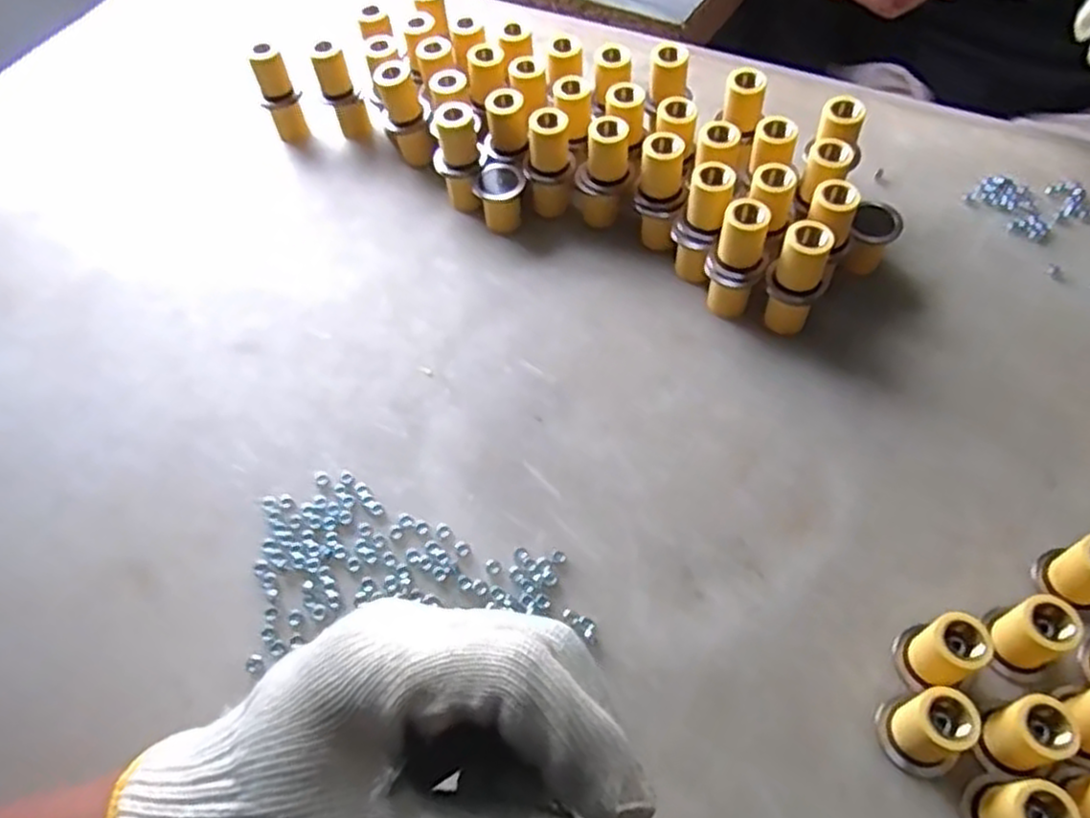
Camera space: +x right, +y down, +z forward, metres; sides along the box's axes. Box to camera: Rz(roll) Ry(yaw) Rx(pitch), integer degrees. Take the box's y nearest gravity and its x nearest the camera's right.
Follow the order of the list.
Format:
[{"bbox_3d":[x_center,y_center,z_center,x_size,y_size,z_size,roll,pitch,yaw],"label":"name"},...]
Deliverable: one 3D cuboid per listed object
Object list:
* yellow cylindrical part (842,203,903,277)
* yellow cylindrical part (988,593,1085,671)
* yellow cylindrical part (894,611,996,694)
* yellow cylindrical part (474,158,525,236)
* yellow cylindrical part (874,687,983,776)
[{"bbox_3d":[0.178,-0.091,0.420,0.024,0.034,0.028,22,61,17],"label":"yellow cylindrical part"},{"bbox_3d":[0.196,0.091,0.309,0.021,0.034,0.022,-2,57,3],"label":"yellow cylindrical part"},{"bbox_3d":[0.157,0.097,0.306,0.024,0.035,0.027,-30,60,-15],"label":"yellow cylindrical part"},{"bbox_3d":[-0.026,-0.127,0.456,0.028,0.032,0.027,-2,57,3],"label":"yellow cylindrical part"},{"bbox_3d":[0.145,0.122,0.291,0.026,0.033,0.023,4,57,7],"label":"yellow cylindrical part"}]

